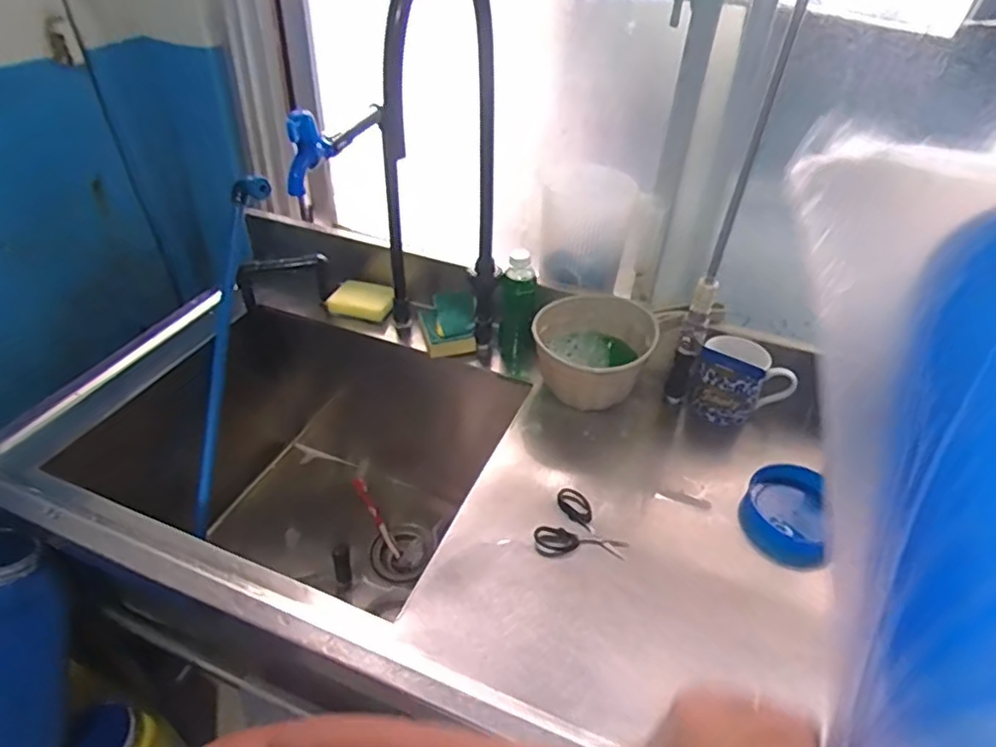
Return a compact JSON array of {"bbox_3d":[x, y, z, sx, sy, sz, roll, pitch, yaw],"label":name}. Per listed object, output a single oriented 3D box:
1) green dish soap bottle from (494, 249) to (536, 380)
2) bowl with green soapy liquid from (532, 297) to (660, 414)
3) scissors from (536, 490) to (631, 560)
[{"bbox_3d":[0.028,-0.079,0.911,0.059,0.182,0.048,2,39,-2],"label":"green dish soap bottle"},{"bbox_3d":[0.136,-0.038,0.873,0.162,0.098,0.148,2,39,-2],"label":"bowl with green soapy liquid"},{"bbox_3d":[0.096,0.176,0.733,0.102,0.013,0.086,2,39,-2],"label":"scissors"}]

